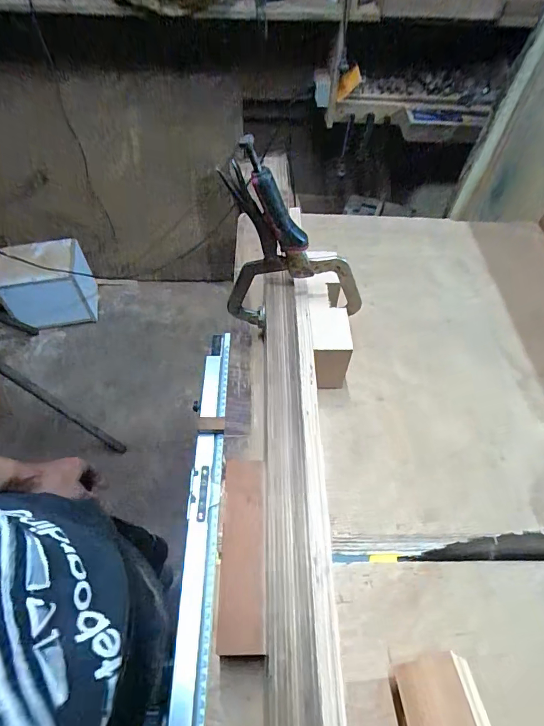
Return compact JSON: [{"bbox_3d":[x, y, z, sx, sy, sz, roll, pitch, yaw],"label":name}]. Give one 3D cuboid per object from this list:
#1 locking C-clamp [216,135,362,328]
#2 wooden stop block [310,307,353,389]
[{"bbox_3d":[0.030,-0.125,0.462,0.164,0.225,0.029,9,56,3],"label":"locking C-clamp"},{"bbox_3d":[0.068,-0.019,0.520,0.048,0.083,0.076,0,56,-3],"label":"wooden stop block"}]

